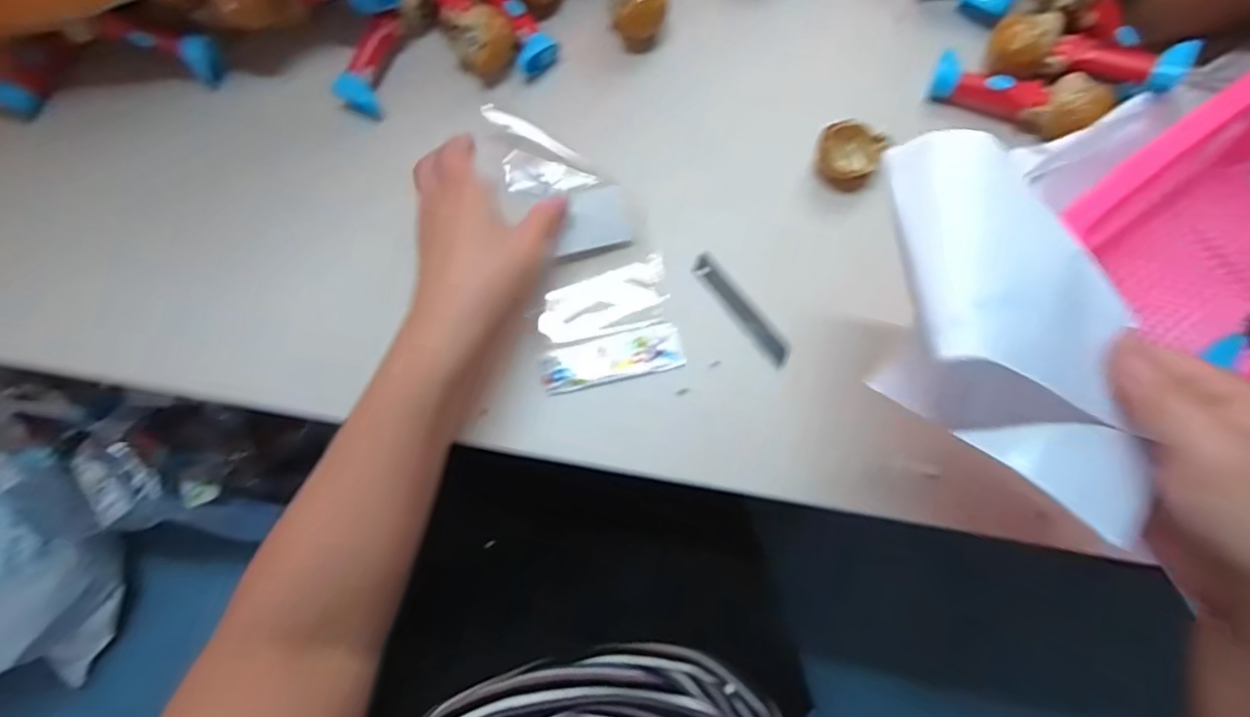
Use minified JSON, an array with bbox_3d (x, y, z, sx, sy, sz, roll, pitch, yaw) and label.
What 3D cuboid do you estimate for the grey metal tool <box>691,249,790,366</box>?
[{"bbox_3d":[0.085,-0.037,0.453,0.019,0.004,0.098,-37,79,-7],"label":"grey metal tool"}]

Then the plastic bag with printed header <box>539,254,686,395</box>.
[{"bbox_3d":[-0.014,-0.024,0.447,0.100,0.015,0.078,-14,77,-3],"label":"plastic bag with printed header"}]

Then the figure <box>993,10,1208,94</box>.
[{"bbox_3d":[0.339,-0.226,0.461,0.125,0.040,0.048,21,78,6],"label":"figure"}]

